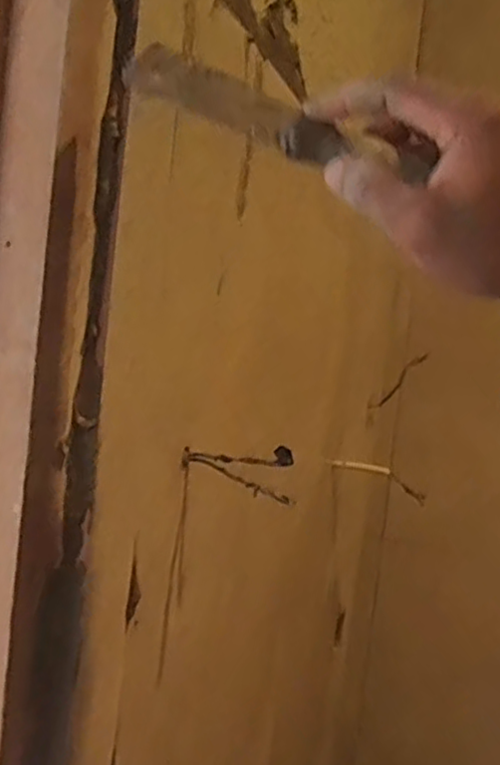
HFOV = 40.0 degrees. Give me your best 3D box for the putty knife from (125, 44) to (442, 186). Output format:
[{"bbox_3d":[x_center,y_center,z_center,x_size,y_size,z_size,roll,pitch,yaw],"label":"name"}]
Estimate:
[{"bbox_3d":[0.014,-0.131,0.342,0.153,0.030,0.022,22,4,6],"label":"putty knife"}]

